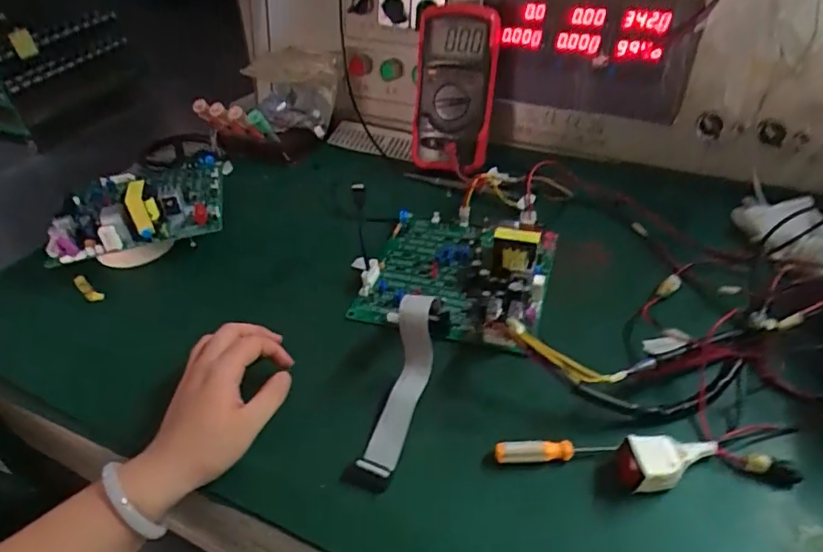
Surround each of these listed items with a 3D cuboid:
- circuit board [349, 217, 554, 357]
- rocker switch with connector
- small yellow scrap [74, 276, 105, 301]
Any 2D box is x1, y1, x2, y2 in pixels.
[{"bbox_3d":[0.045,-0.017,0.543,0.179,0.042,0.183,10,42,16],"label":"circuit board"},{"bbox_3d":[0.184,0.132,0.390,0.078,0.033,0.032,-4,41,-17],"label":"rocker switch with connector"},{"bbox_3d":[-0.343,0.014,0.574,0.041,0.008,0.013,34,54,17],"label":"small yellow scrap"}]

